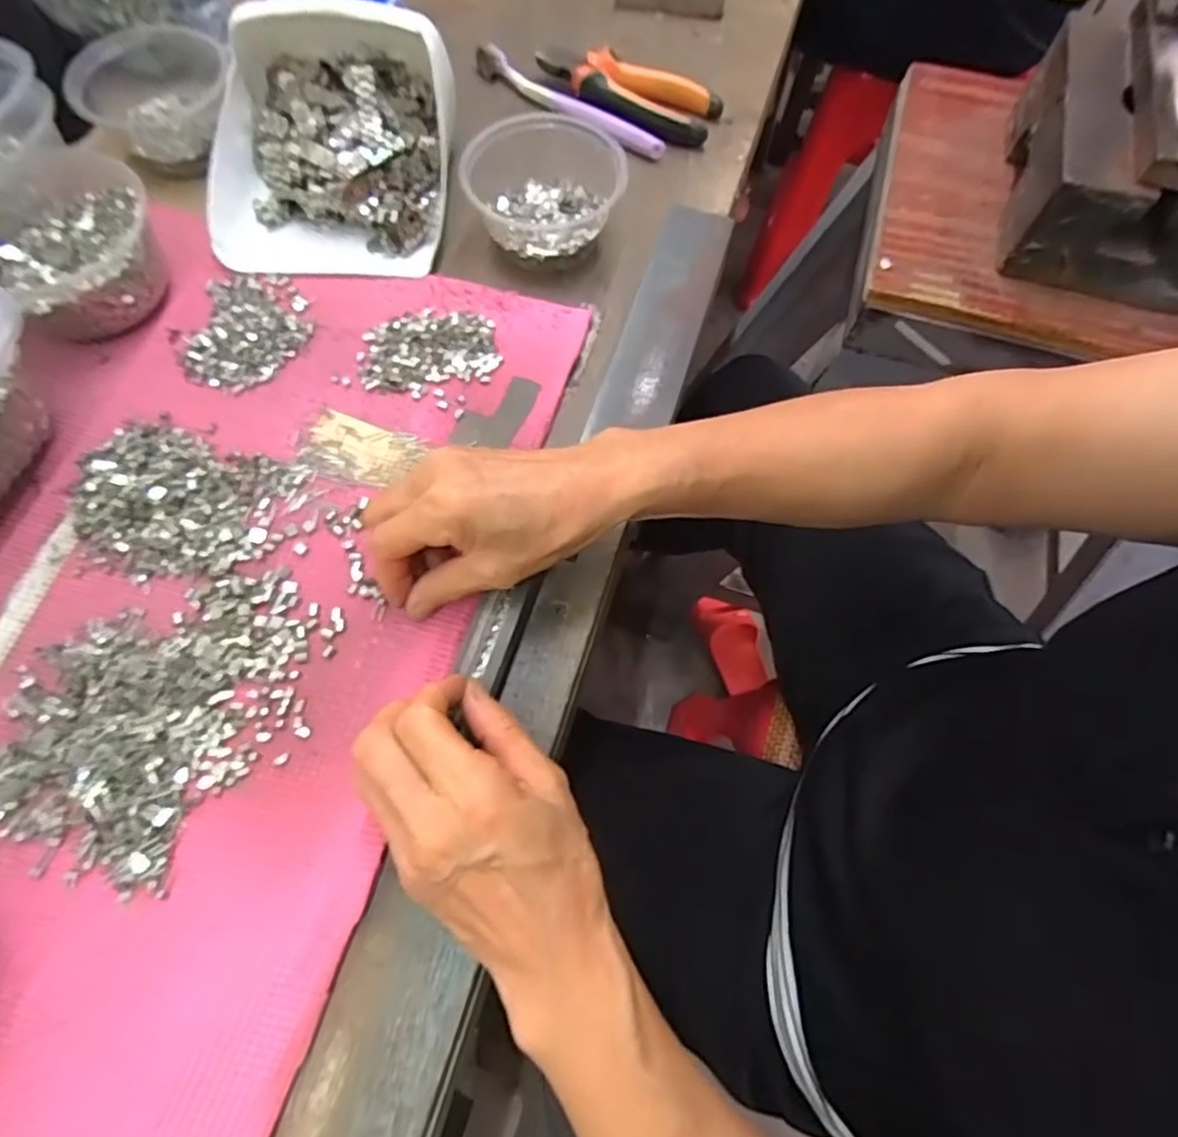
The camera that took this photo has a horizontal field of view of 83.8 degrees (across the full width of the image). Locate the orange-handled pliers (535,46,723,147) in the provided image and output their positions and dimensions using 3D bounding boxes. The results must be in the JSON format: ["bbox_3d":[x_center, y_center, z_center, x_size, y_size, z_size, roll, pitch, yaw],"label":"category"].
[{"bbox_3d":[0.027,-0.375,0.518,0.148,0.026,0.057,20,68,6],"label":"orange-handled pliers"}]

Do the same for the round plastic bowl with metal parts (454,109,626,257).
[{"bbox_3d":[-0.031,-0.256,0.447,0.103,0.048,0.089,-4,68,-4],"label":"round plastic bowl with metal parts"}]

